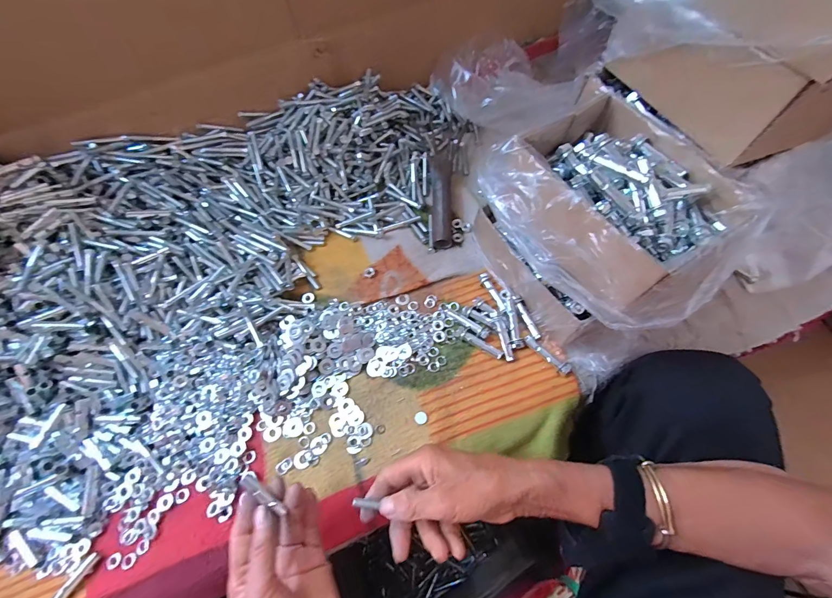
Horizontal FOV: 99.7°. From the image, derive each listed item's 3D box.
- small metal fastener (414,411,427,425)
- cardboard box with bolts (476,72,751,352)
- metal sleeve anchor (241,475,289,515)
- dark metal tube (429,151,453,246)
[{"bbox_3d":[0.005,0.126,0.371,0.013,0.006,0.013,-1,65,3],"label":"small metal fastener"},{"bbox_3d":[0.164,-0.079,0.367,0.169,0.160,0.187,-31,68,-10],"label":"cardboard box with bolts"},{"bbox_3d":[-0.123,0.157,0.282,0.042,0.008,0.009,41,75,2],"label":"metal sleeve anchor"},{"bbox_3d":[0.033,-0.139,0.471,0.029,0.020,0.151,1,70,1],"label":"dark metal tube"}]

